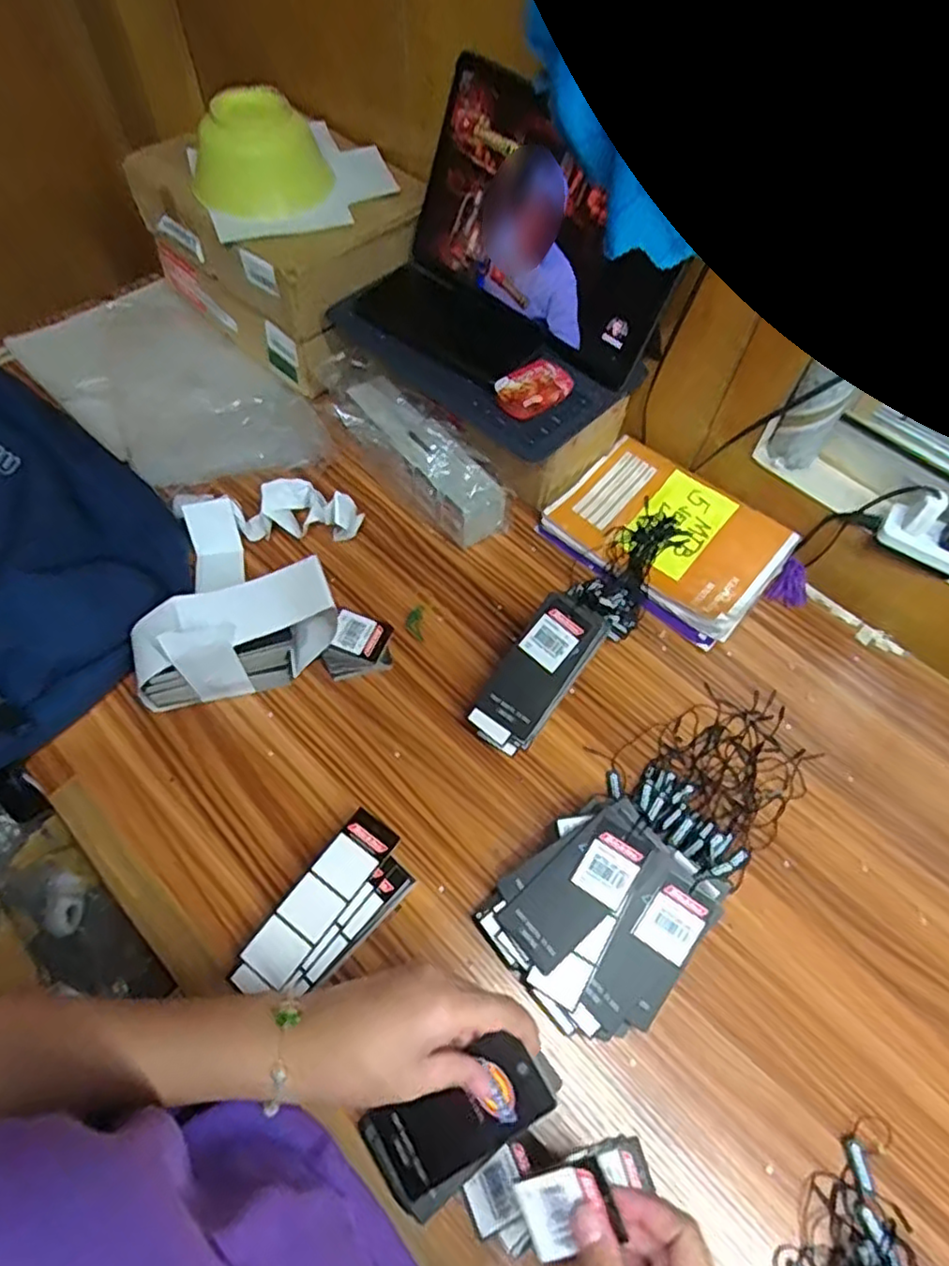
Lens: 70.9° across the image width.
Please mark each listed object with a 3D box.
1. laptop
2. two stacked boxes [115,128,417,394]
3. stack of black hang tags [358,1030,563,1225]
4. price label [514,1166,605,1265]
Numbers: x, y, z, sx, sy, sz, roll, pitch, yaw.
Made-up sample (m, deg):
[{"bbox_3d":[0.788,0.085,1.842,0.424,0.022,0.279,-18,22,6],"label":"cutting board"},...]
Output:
[{"bbox_3d":[0.015,-0.307,0.572,0.168,0.169,0.271,-36,68,-21],"label":"laptop"},{"bbox_3d":[-0.194,-0.420,0.726,0.277,0.140,0.207,39,65,18],"label":"two stacked boxes"},{"bbox_3d":[-0.005,0.279,0.382,0.122,0.016,0.054,-39,66,9],"label":"stack of black hang tags"},{"bbox_3d":[0.044,0.288,0.332,0.043,0.005,0.034,-33,62,13],"label":"price label"}]

